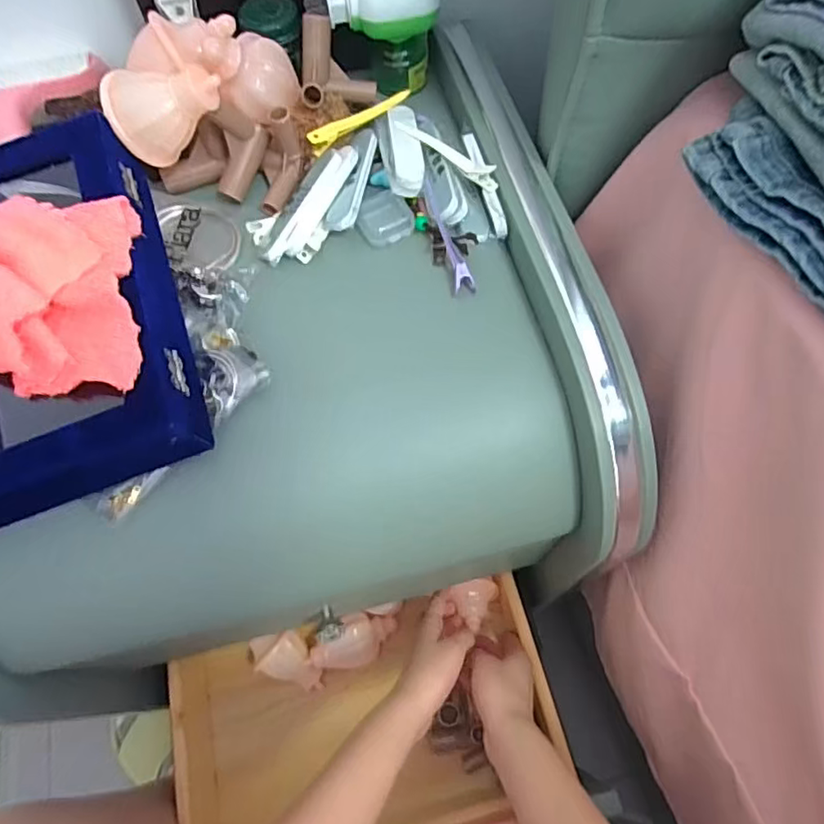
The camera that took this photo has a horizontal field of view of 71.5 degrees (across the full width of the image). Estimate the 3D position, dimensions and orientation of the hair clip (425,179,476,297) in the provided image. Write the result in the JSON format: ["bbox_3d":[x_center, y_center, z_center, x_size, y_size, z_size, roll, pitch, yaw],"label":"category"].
[{"bbox_3d":[0.021,-0.111,0.370,0.013,0.010,0.076,-20,83,-8],"label":"hair clip"}]

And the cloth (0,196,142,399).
[{"bbox_3d":[-0.199,-0.060,0.287,0.129,0.029,0.094,1,65,2],"label":"cloth"}]

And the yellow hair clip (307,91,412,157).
[{"bbox_3d":[-0.035,-0.208,0.400,0.090,0.011,0.010,-38,70,-15],"label":"yellow hair clip"}]

